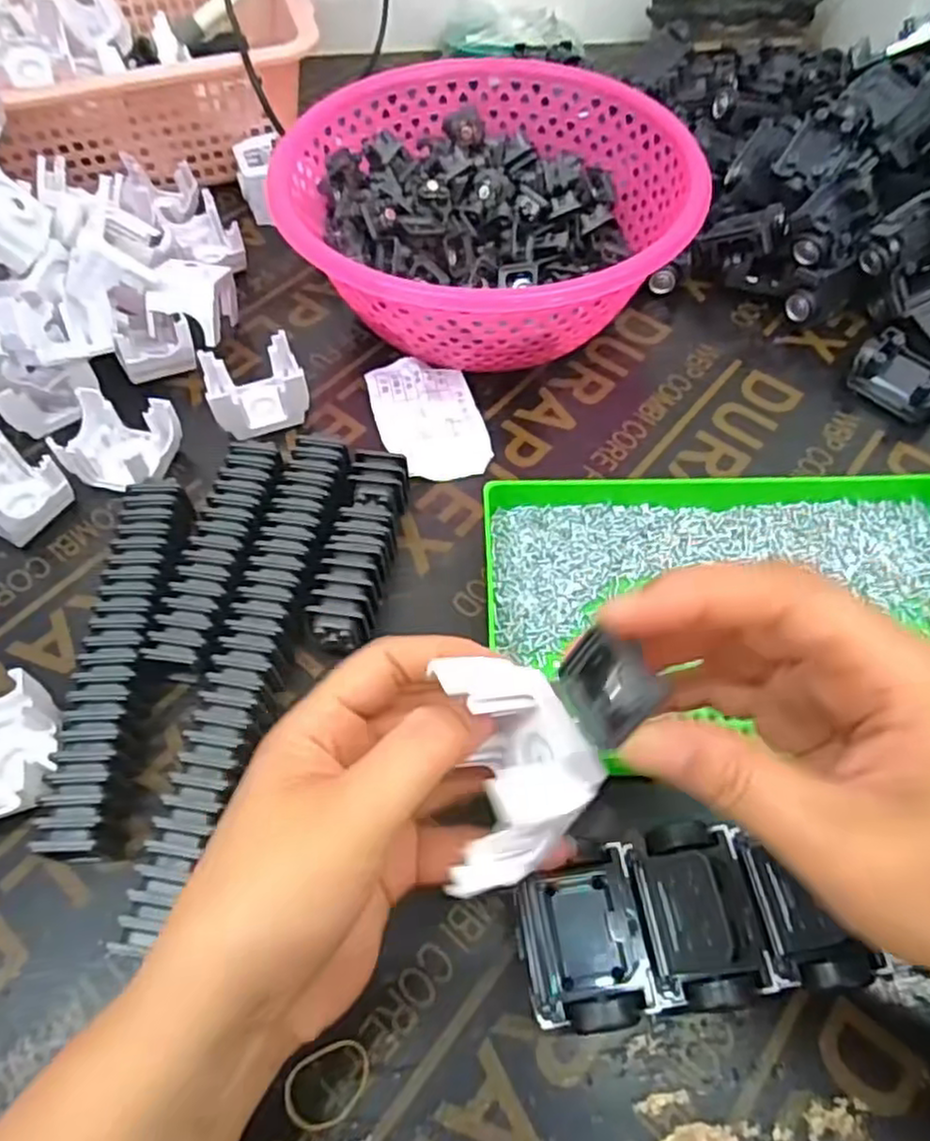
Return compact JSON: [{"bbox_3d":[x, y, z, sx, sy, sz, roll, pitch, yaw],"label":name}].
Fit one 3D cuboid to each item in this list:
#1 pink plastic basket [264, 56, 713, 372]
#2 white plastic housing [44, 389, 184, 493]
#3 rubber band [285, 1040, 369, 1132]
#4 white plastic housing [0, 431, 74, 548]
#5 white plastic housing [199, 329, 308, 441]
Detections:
[{"bbox_3d":[0.013,-0.228,0.472,0.246,0.097,0.230,0,59,0],"label":"pink plastic basket"},{"bbox_3d":[-0.200,-0.073,0.410,0.058,0.035,0.048,14,60,9],"label":"white plastic housing"},{"bbox_3d":[-0.052,0.194,0.267,0.032,0.004,0.025,-18,60,-10],"label":"rubber band"},{"bbox_3d":[-0.257,-0.045,0.398,0.054,0.036,0.045,31,64,18],"label":"white plastic housing"},{"bbox_3d":[-0.127,-0.109,0.437,0.057,0.037,0.051,-21,61,-12],"label":"white plastic housing"}]

